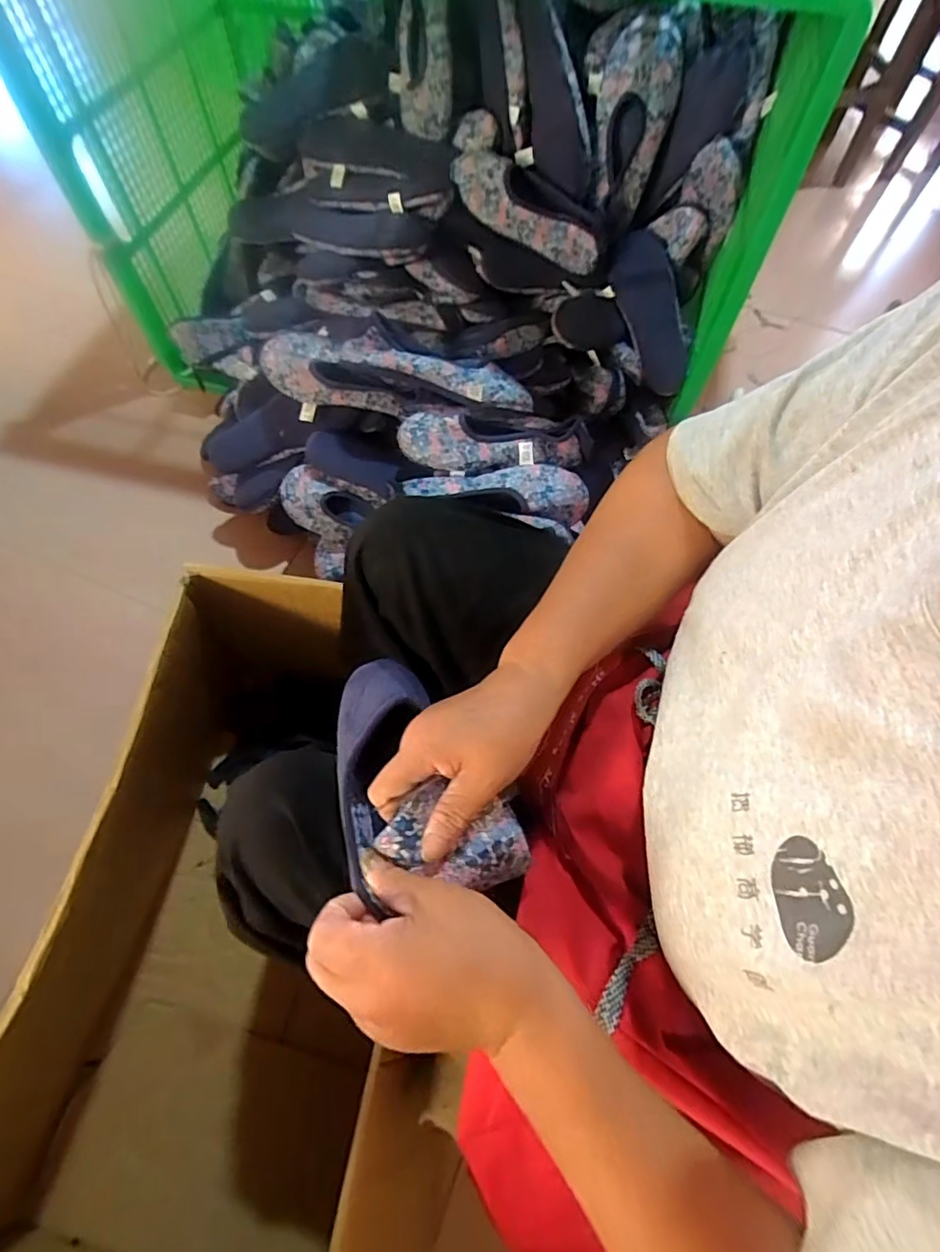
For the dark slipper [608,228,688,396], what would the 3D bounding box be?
[{"bbox_3d":[0.294,-0.505,0.921,0.087,0.043,0.254,-18,98,-9],"label":"dark slipper"}]

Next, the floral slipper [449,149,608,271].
[{"bbox_3d":[0.091,-0.648,0.890,0.259,0.040,0.092,31,108,-7],"label":"floral slipper"}]

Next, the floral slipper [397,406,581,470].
[{"bbox_3d":[0.031,-0.260,0.789,0.253,0.055,0.081,0,65,-1],"label":"floral slipper"}]

